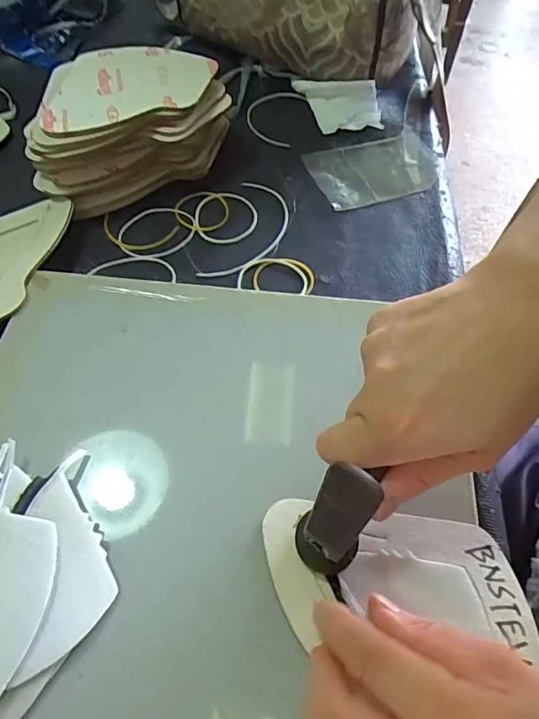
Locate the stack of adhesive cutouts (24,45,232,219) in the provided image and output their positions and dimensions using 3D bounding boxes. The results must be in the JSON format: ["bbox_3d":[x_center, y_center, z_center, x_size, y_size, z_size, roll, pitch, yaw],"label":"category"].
[{"bbox_3d":[-0.116,-0.200,0.412,0.168,0.062,0.117,-21,60,-15],"label":"stack of adhesive cutouts"}]

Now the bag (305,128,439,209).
[{"bbox_3d":[0.092,-0.169,0.433,0.108,0.013,0.073,-19,59,-14],"label":"bag"}]

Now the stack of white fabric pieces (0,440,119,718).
[{"bbox_3d":[-0.122,0.102,0.227,0.090,0.015,0.123,-4,57,-4],"label":"stack of white fabric pieces"}]

